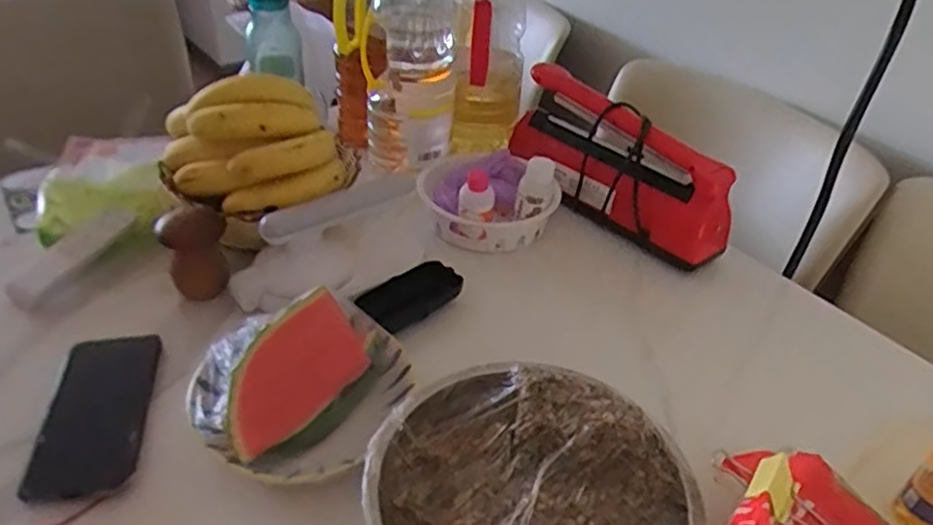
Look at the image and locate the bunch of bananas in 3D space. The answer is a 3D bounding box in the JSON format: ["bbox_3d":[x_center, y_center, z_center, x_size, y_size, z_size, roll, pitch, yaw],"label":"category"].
[{"bbox_3d":[-0.219,-0.112,0.704,0.187,0.119,0.126,-8,38,-16],"label":"bunch of bananas"}]

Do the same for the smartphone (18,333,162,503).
[{"bbox_3d":[-0.298,0.118,0.545,0.085,0.011,0.157,-14,39,-6],"label":"smartphone"}]

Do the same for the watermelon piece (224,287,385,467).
[{"bbox_3d":[-0.132,0.092,0.537,0.087,0.063,0.143,24,43,24],"label":"watermelon piece"}]

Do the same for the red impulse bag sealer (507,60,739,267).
[{"bbox_3d":[0.171,-0.116,0.794,0.088,0.129,0.287,-23,45,-33],"label":"red impulse bag sealer"}]

